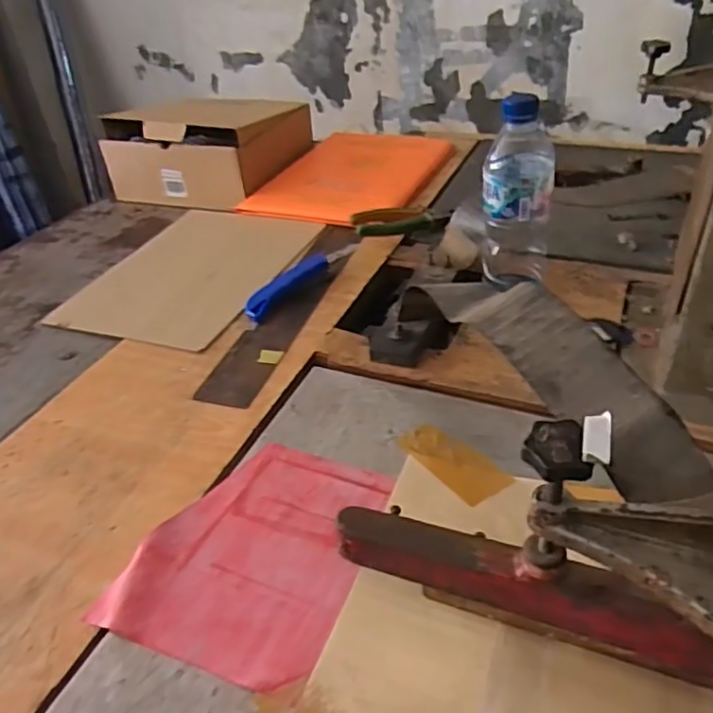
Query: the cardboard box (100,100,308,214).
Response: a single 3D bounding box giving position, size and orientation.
[{"bbox_3d":[-0.247,-0.353,1.059,0.275,0.119,0.239,8,38,17],"label":"cardboard box"}]

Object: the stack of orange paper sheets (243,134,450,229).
[{"bbox_3d":[0.000,-0.295,1.021,0.237,0.013,0.344,16,44,22],"label":"stack of orange paper sheets"}]

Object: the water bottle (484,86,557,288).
[{"bbox_3d":[0.162,-0.142,0.639,0.068,0.222,0.058,5,37,14],"label":"water bottle"}]

